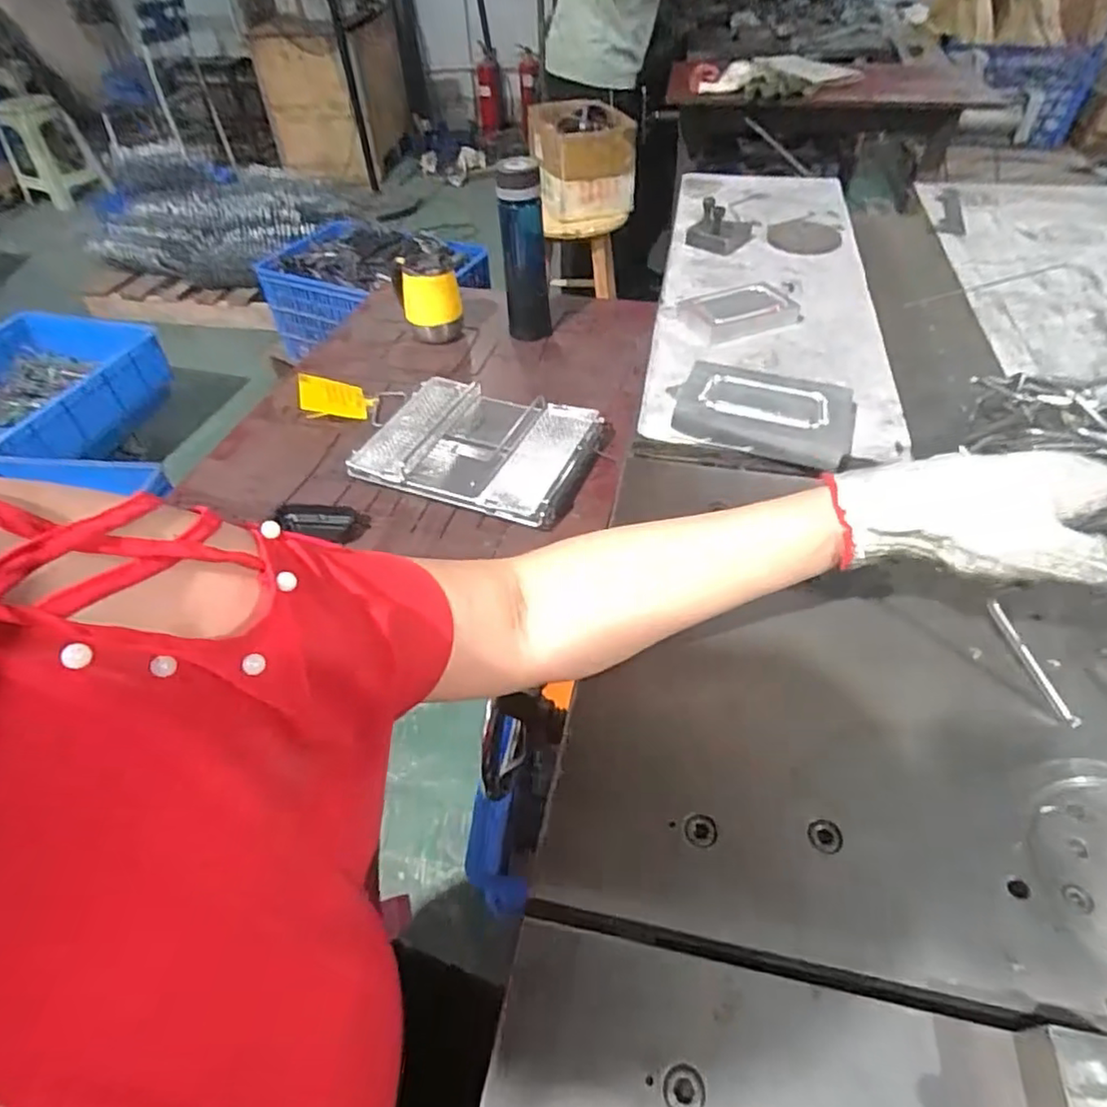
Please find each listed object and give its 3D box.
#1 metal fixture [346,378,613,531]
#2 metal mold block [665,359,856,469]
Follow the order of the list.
[{"bbox_3d":[-0.111,-0.154,0.934,0.335,0.043,0.246,16,50,17],"label":"metal fixture"},{"bbox_3d":[0.180,-0.123,0.563,0.154,0.033,0.084,14,50,16],"label":"metal mold block"}]

